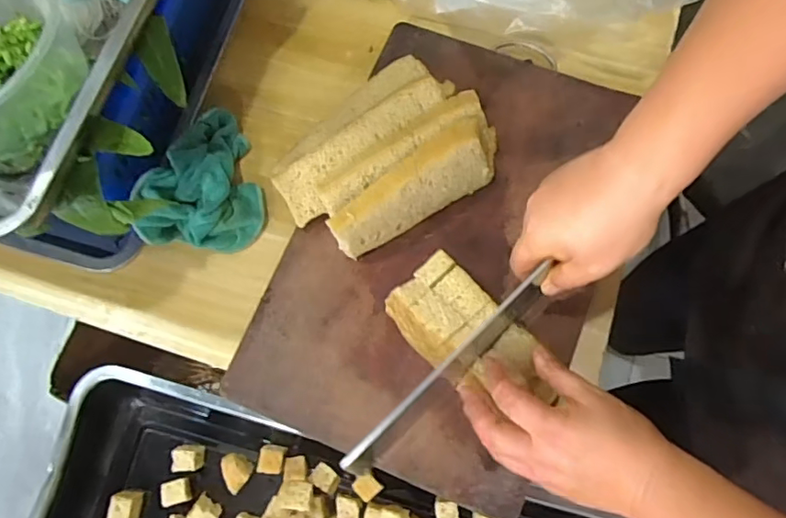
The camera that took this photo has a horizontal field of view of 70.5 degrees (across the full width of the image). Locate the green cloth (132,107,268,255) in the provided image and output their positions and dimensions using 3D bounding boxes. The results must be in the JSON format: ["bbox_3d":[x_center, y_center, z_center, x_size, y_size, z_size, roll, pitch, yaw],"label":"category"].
[{"bbox_3d":[-0.206,-0.084,0.588,0.116,0.065,0.151,-13,74,-2],"label":"green cloth"}]

